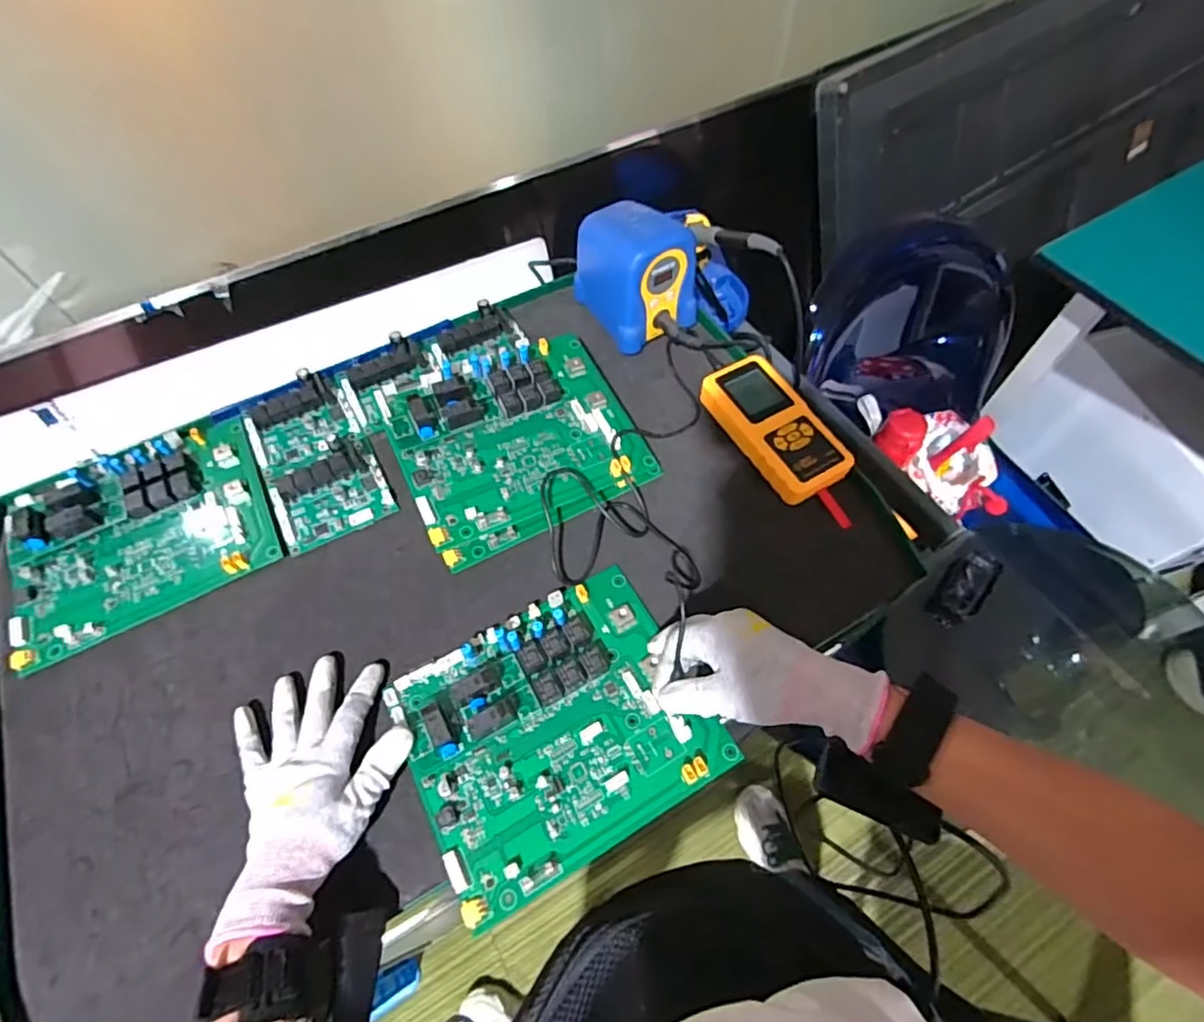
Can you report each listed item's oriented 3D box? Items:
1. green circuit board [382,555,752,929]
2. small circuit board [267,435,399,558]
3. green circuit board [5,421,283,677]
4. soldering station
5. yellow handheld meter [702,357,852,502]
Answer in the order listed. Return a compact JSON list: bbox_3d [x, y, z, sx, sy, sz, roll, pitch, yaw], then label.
[{"bbox_3d":[-0.034,0.147,0.416,0.198,0.030,0.171,-27,62,-14],"label":"green circuit board"},{"bbox_3d":[-0.242,-0.020,0.522,0.095,0.021,0.086,-27,63,-12],"label":"small circuit board"},{"bbox_3d":[-0.399,0.013,0.508,0.202,0.026,0.169,-28,63,-12],"label":"green circuit board"},{"bbox_3d":[0.032,-0.240,0.587,0.086,0.102,0.109,-28,63,-12],"label":"soldering station"},{"bbox_3d":[0.157,-0.077,0.542,0.071,0.032,0.146,-29,63,-13],"label":"yellow handheld meter"}]

